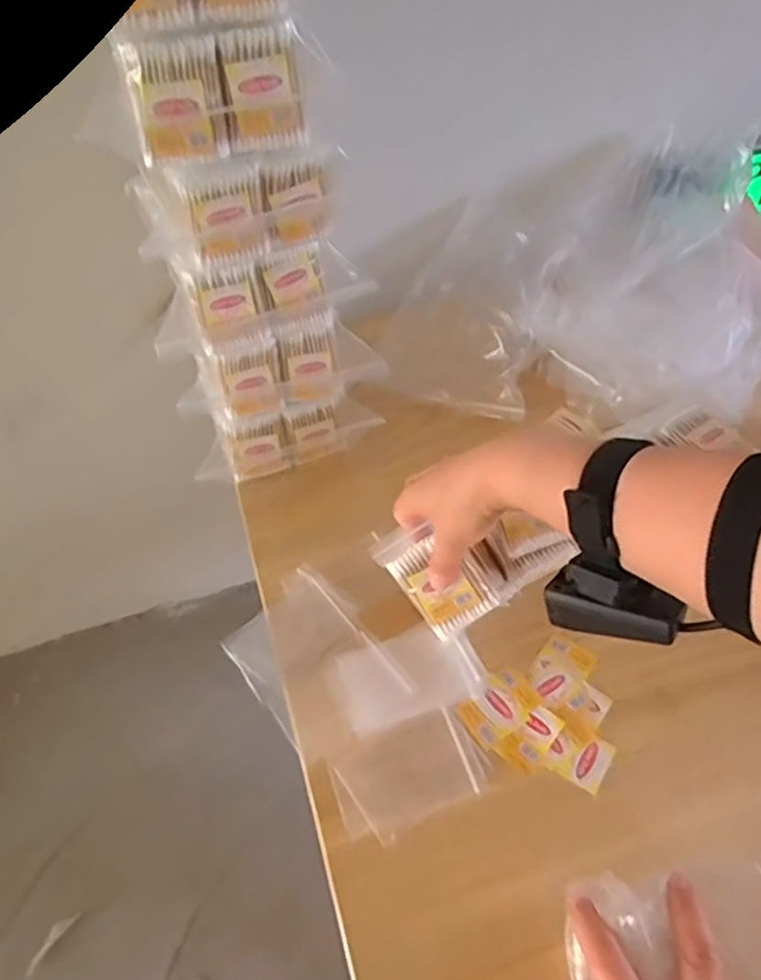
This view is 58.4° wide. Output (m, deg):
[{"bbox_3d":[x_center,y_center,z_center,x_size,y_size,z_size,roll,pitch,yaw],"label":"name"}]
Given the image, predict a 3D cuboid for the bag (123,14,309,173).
[{"bbox_3d":[-0.106,-0.257,0.444,0.108,0.070,0.015,-16,50,-9],"label":"bag"}]

